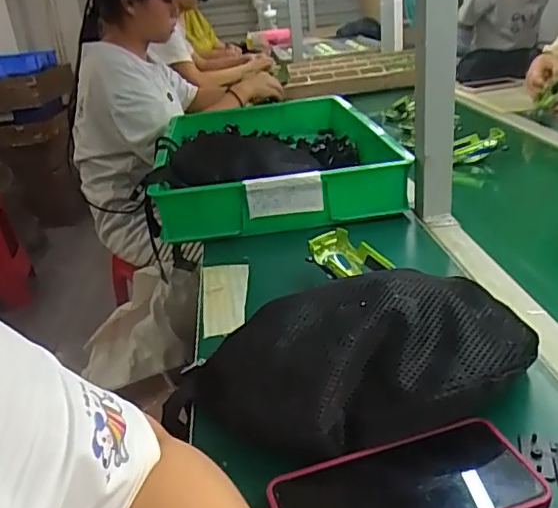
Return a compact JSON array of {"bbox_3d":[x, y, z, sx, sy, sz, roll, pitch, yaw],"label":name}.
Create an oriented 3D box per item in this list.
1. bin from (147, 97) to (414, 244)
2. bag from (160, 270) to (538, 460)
[{"bbox_3d":[-0.007,-0.170,1.014,0.387,0.080,0.510,-7,24,-1],"label":"bin"},{"bbox_3d":[0.061,0.083,0.439,0.280,0.091,0.115,-8,25,-3],"label":"bag"}]

